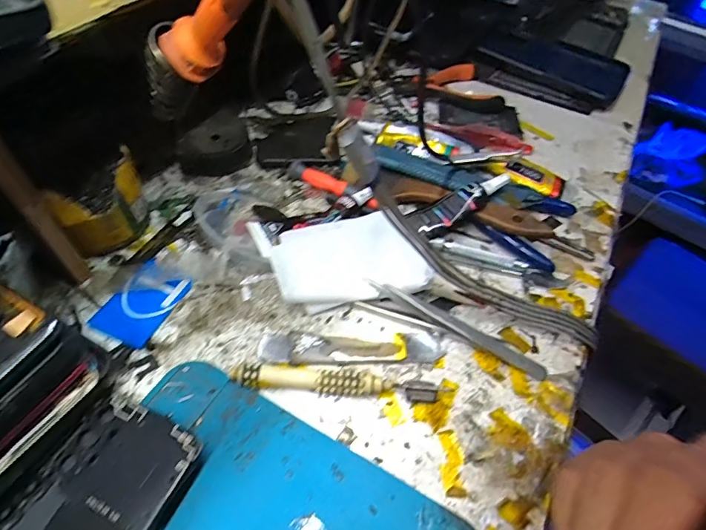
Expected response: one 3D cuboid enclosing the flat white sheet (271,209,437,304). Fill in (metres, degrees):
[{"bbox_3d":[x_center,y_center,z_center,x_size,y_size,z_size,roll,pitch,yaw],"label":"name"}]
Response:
[{"bbox_3d":[-0.001,-0.004,0.280,0.098,0.021,0.054,-4,87,-3],"label":"flat white sheet"}]

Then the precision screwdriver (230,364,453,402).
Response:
[{"bbox_3d":[-0.007,0.068,0.249,0.122,0.012,0.017,5,52,0],"label":"precision screwdriver"}]

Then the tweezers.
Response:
[{"bbox_3d":[0.065,0.040,0.273,0.122,0.015,0.013,24,54,14],"label":"tweezers"}]

